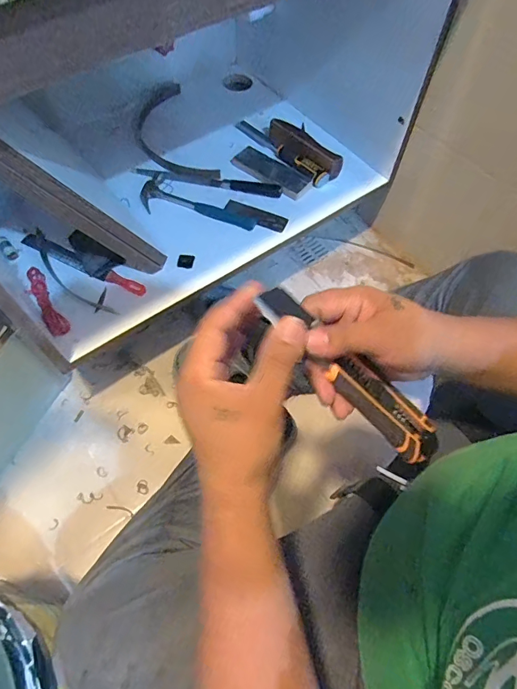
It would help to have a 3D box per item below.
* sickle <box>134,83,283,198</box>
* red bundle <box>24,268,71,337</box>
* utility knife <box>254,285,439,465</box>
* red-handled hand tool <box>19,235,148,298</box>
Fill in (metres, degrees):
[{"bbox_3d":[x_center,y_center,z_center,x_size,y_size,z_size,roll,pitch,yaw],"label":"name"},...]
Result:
[{"bbox_3d":[-0.154,-0.443,0.975,0.190,0.039,0.463,-29,63,-17],"label":"sickle"},{"bbox_3d":[-0.385,-0.080,0.759,0.034,0.012,0.154,-30,67,-16],"label":"red bundle"},{"bbox_3d":[0.084,0.033,0.354,0.228,0.014,0.040,41,62,-24],"label":"utility knife"},{"bbox_3d":[-0.336,-0.158,0.803,0.281,0.021,0.029,25,64,11],"label":"red-handled hand tool"}]

